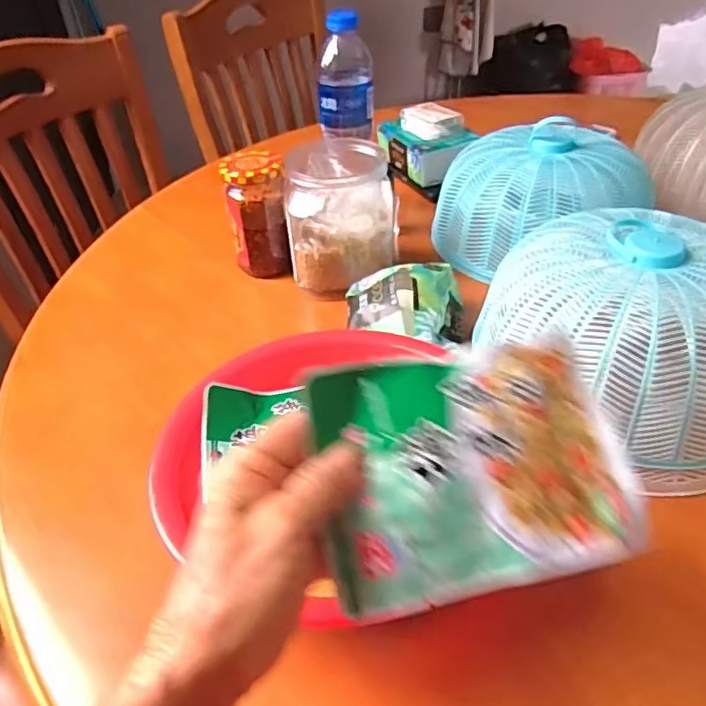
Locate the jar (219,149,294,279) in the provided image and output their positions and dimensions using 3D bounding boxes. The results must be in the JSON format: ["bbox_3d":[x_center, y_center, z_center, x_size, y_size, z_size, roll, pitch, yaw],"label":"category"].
[{"bbox_3d":[-0.101,-0.149,0.675,0.063,0.119,0.075,-5,39,-2],"label":"jar"}]

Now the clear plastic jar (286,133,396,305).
[{"bbox_3d":[-0.012,-0.143,0.653,0.108,0.127,0.123,-3,39,0],"label":"clear plastic jar"}]

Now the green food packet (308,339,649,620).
[{"bbox_3d":[0.058,0.052,0.292,0.143,0.014,0.109,-8,75,-11],"label":"green food packet"}]

